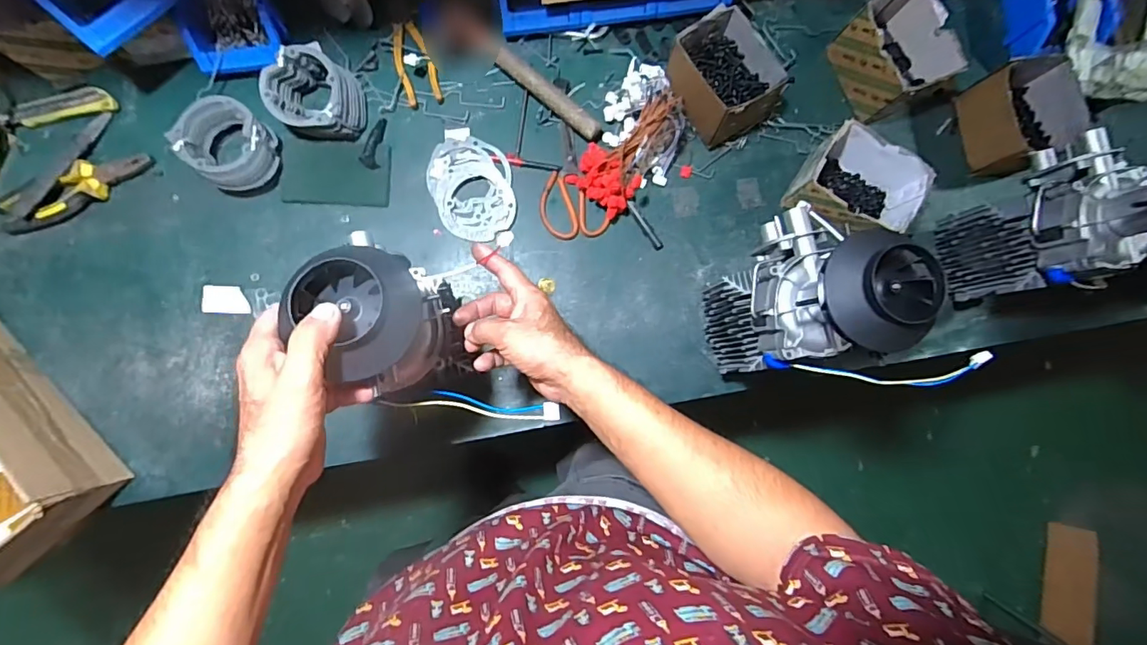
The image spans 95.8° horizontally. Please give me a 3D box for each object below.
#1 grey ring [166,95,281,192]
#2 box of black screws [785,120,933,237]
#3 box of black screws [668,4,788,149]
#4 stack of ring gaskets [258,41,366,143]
[{"bbox_3d":[-0.460,-0.237,0.698,0.106,0.076,0.097,0,84,-4],"label":"grey ring"},{"bbox_3d":[0.391,-0.185,0.729,0.147,0.097,0.128,41,82,1],"label":"box of black screws"},{"bbox_3d":[0.213,-0.345,0.734,0.137,0.091,0.144,-32,87,-7],"label":"box of black screws"},{"bbox_3d":[-0.351,-0.309,0.704,0.117,0.074,0.131,-44,88,-7],"label":"stack of ring gaskets"}]

